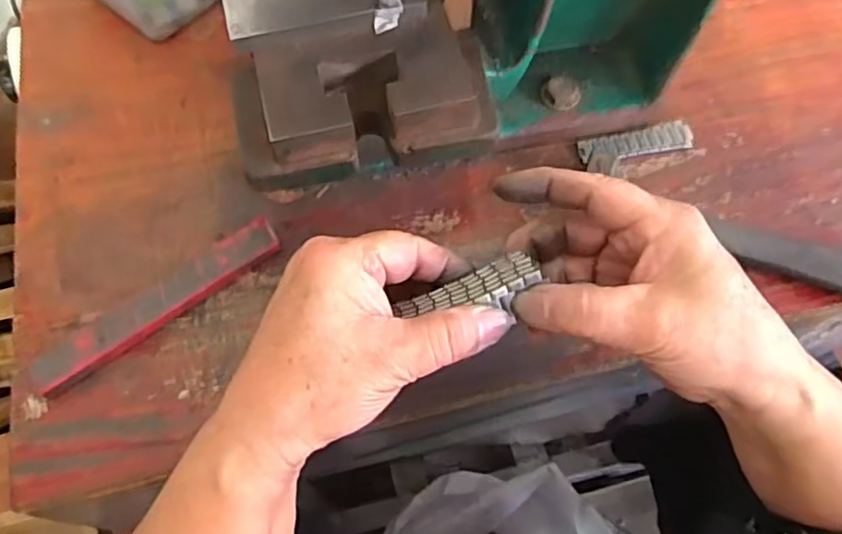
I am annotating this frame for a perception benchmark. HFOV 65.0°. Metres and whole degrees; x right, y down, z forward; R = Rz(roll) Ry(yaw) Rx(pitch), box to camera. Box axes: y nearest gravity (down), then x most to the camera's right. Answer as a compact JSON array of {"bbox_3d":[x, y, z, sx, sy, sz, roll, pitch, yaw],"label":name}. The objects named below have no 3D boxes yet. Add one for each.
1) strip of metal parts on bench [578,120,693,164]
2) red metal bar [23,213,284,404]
[{"bbox_3d":[0.139,-0.081,0.429,0.072,0.004,0.019,-9,64,-3],"label":"strip of metal parts on bench"},{"bbox_3d":[-0.147,0.021,0.377,0.149,0.016,0.025,-36,69,-15],"label":"red metal bar"}]

